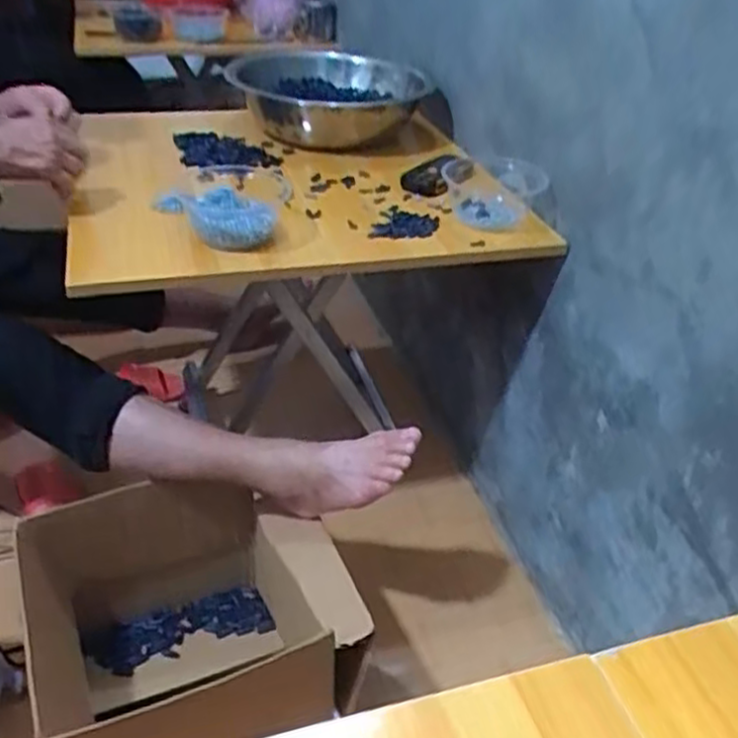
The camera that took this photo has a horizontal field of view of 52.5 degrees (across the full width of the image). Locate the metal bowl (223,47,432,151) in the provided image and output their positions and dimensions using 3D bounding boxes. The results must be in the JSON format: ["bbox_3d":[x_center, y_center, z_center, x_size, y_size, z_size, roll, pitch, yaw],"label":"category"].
[{"bbox_3d":[-0.067,-0.462,1.276,0.342,0.107,0.407,3,35,-3],"label":"metal bowl"}]

